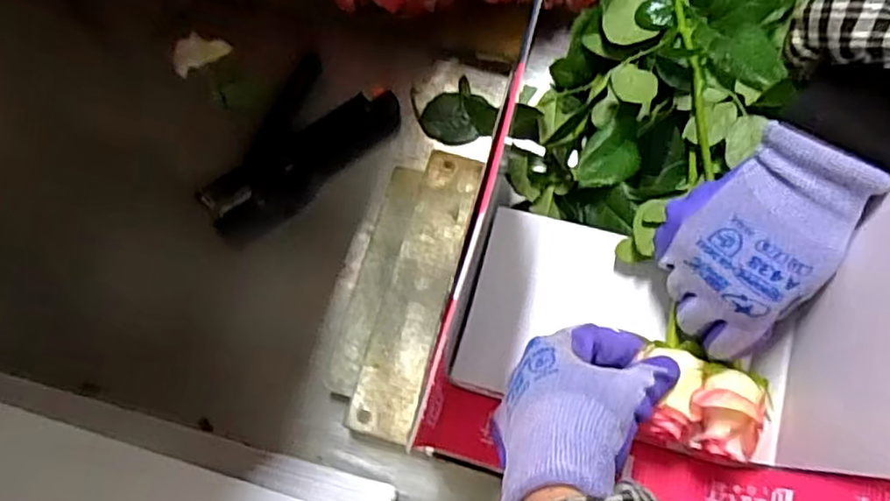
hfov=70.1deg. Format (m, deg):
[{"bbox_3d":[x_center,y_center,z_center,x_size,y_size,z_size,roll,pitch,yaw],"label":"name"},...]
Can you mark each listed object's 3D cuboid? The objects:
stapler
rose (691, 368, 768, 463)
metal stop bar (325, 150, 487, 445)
[{"bbox_3d":[-0.121,-0.078,0.522,0.090,0.022,0.165,34,77,11],"label":"stapler"},{"bbox_3d":[0.159,0.090,0.353,0.039,0.029,0.047,11,74,5],"label":"rose"},{"bbox_3d":[-0.030,0.028,0.481,0.070,0.030,0.212,15,74,6],"label":"metal stop bar"}]

